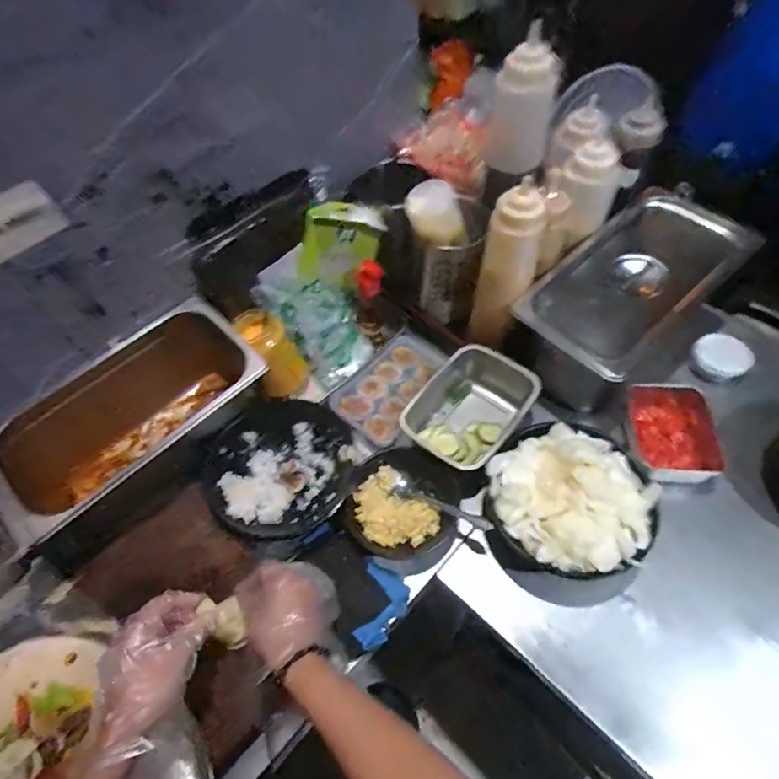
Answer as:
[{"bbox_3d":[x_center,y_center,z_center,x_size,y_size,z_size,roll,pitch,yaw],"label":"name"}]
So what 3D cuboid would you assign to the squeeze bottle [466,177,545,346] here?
[{"bbox_3d":[0.151,-0.152,0.646,0.065,0.224,0.065,27,63,19],"label":"squeeze bottle"}]

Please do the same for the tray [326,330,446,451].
[{"bbox_3d":[0.010,-0.008,0.735,0.119,0.036,0.183,38,67,23],"label":"tray"}]

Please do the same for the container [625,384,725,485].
[{"bbox_3d":[0.390,0.062,0.669,0.101,0.046,0.129,-1,58,3],"label":"container"}]

